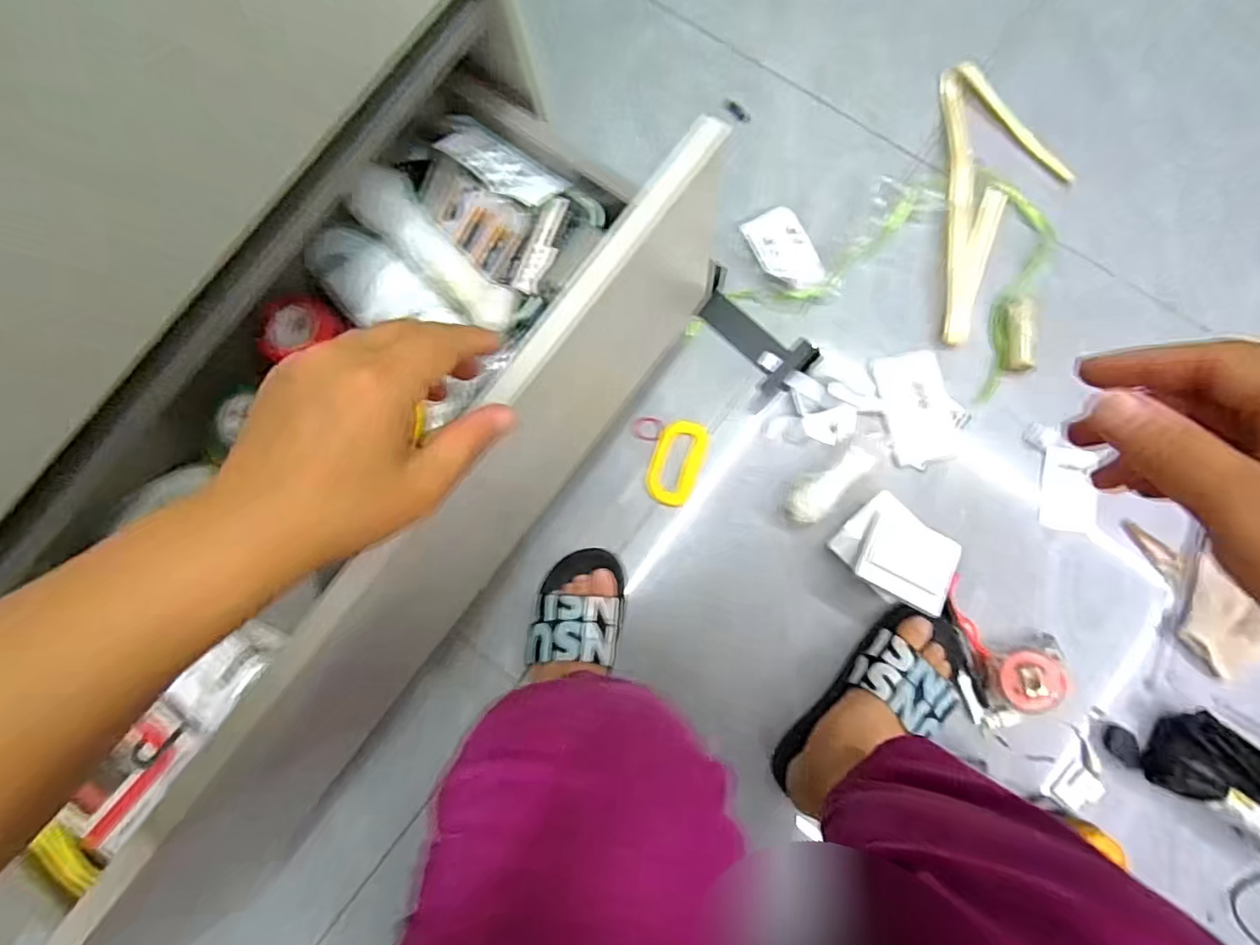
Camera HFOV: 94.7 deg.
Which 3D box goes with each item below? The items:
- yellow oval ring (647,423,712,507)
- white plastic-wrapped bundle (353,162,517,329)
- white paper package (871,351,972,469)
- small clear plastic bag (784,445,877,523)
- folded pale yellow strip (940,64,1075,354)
[{"bbox_3d":[0.058,-0.013,0.702,0.060,0.008,0.103,18,83,5],"label":"yellow oval ring"},{"bbox_3d":[-0.170,-0.191,0.529,0.051,0.032,0.171,-43,81,-2],"label":"white plastic-wrapped bundle"},{"bbox_3d":[0.344,-0.079,0.686,0.085,0.016,0.132,-11,81,1],"label":"white paper package"},{"bbox_3d":[0.229,0.013,0.666,0.118,0.040,0.046,-39,82,-3],"label":"small clear plastic bag"},{"bbox_3d":[0.461,-0.330,0.718,0.150,0.036,0.372,5,82,4],"label":"folded pale yellow strip"}]

